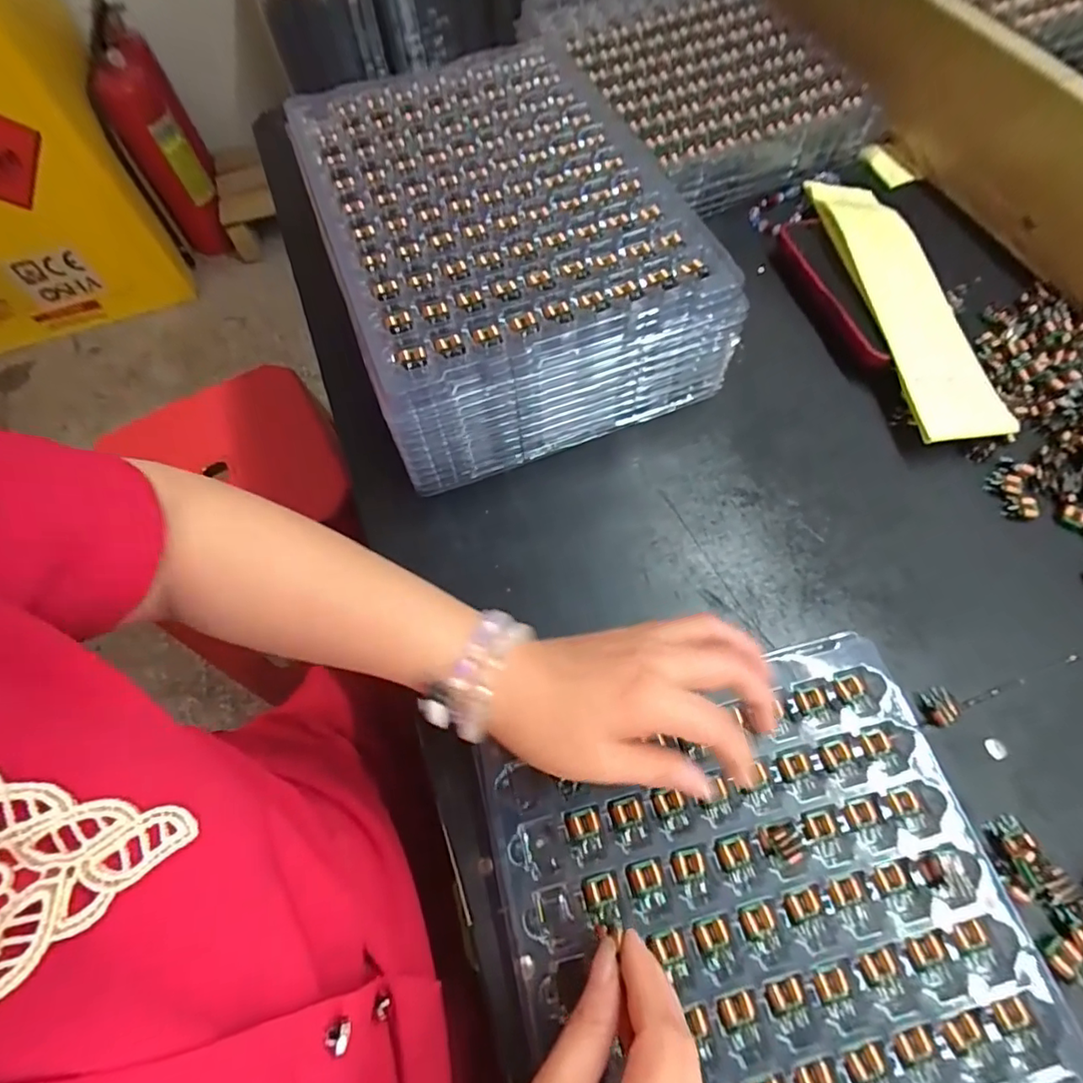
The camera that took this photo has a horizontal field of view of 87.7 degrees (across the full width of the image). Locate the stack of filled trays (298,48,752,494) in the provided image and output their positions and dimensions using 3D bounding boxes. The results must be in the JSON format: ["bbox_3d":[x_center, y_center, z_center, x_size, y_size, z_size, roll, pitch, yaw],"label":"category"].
[{"bbox_3d":[-0.039,-0.234,0.450,0.241,0.103,0.339,-21,65,-7],"label":"stack of filled trays"}]

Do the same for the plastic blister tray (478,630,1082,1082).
[{"bbox_3d":[0.119,0.232,0.254,0.235,0.023,0.325,-15,64,-4],"label":"plastic blister tray"}]

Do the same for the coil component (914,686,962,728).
[{"bbox_3d":[0.229,0.096,0.326,0.017,0.011,0.021,-12,64,-3],"label":"coil component"}]

